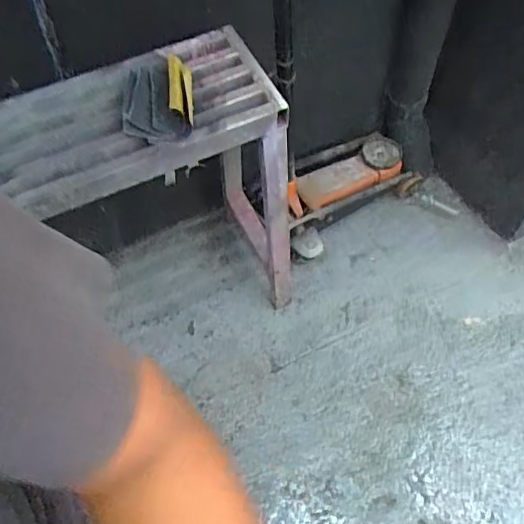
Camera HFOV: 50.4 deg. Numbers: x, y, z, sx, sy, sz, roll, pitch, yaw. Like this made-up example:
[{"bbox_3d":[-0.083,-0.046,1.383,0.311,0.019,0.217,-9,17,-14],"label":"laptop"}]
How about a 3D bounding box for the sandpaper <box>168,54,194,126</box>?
[{"bbox_3d":[-0.147,-0.321,0.996,0.042,0.031,0.194,-6,58,-3],"label":"sandpaper"}]

